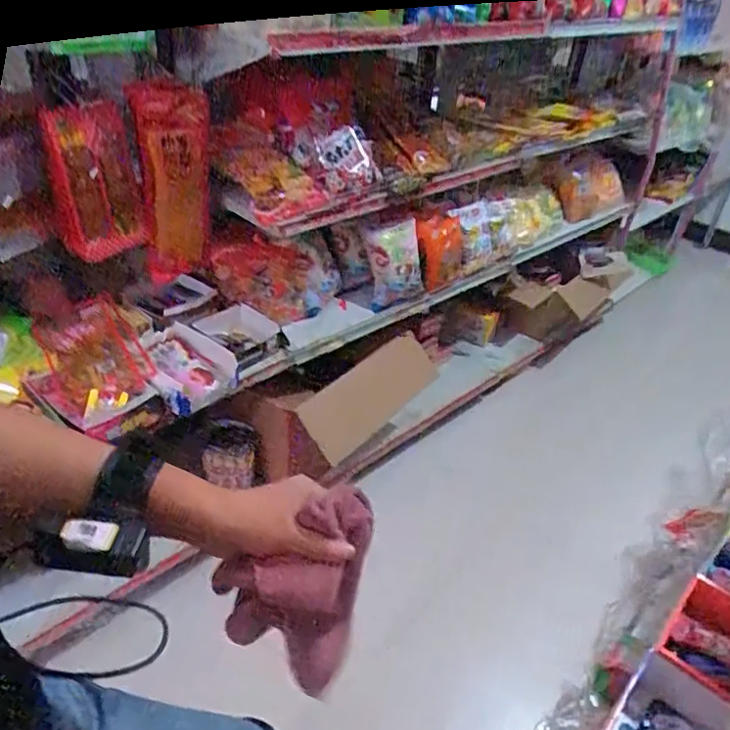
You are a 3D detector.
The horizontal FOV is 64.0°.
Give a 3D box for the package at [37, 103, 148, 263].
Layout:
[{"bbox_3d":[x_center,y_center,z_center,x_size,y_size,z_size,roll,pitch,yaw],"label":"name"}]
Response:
[{"bbox_3d":[-0.536,-0.359,1.172,0.154,0.284,0.063,-22,44,-32],"label":"package"}]

